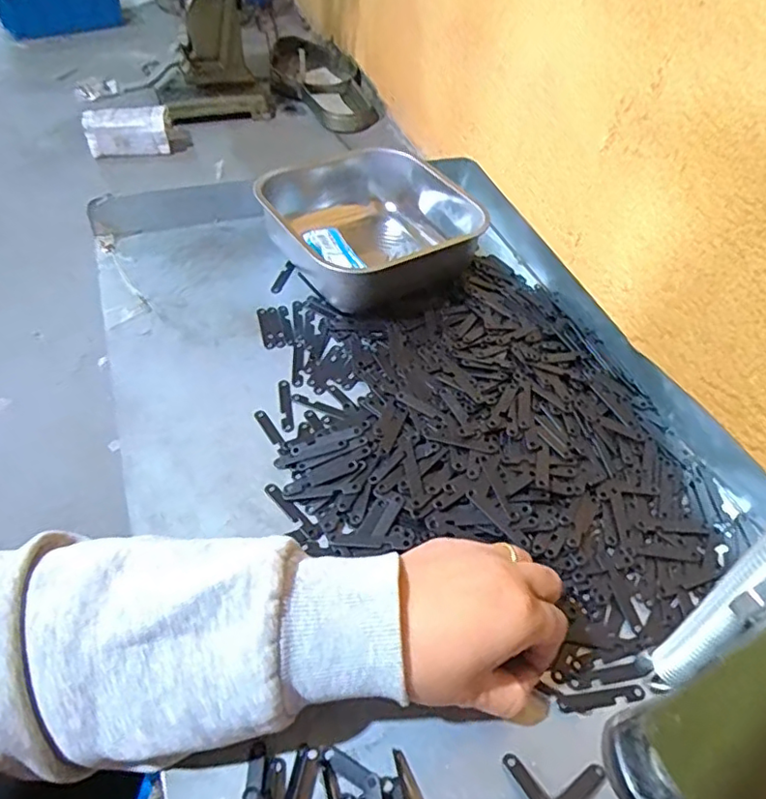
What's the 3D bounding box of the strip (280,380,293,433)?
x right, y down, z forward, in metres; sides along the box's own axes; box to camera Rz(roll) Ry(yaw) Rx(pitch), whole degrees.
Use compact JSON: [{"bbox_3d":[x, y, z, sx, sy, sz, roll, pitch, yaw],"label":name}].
[{"bbox_3d":[-0.073,0.004,0.457,0.008,0.004,0.050,-4,49,-9],"label":"strip"}]

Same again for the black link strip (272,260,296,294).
[{"bbox_3d":[-0.095,-0.114,0.567,0.012,0.006,0.043,17,49,10],"label":"black link strip"}]

